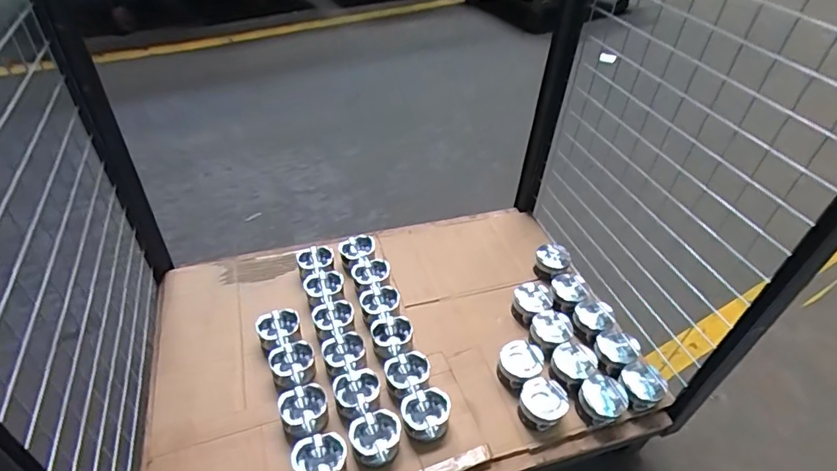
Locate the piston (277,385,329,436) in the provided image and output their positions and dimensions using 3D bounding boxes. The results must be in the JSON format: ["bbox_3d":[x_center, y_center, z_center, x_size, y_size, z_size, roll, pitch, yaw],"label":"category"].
[{"bbox_3d":[-0.208,0.324,0.903,0.082,0.048,0.094,-12,44,-17],"label":"piston"}]

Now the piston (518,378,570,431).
[{"bbox_3d":[0.239,0.323,0.945,0.087,0.054,0.085,2,41,-2],"label":"piston"}]

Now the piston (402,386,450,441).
[{"bbox_3d":[0.014,0.332,0.909,0.087,0.050,0.084,2,41,-2],"label":"piston"}]

